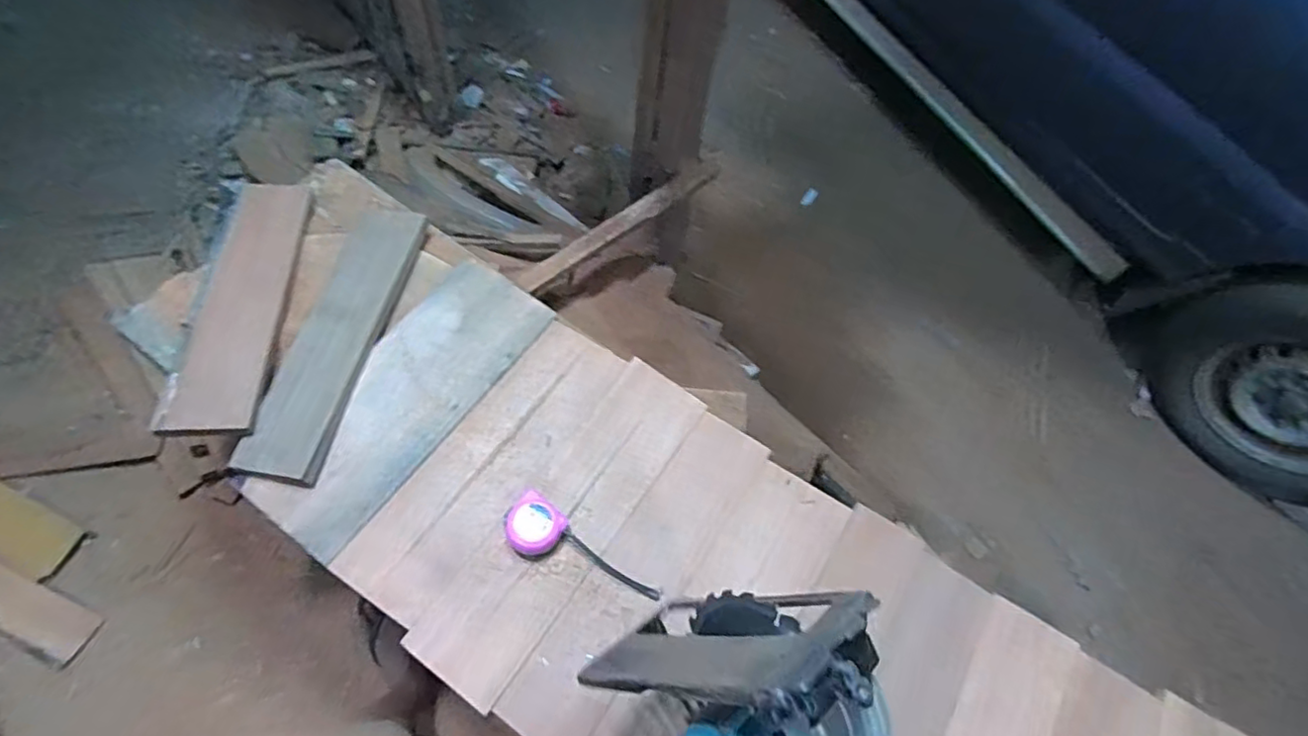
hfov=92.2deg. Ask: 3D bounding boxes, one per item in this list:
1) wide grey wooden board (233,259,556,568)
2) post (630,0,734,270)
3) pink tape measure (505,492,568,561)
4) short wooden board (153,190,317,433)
[{"bbox_3d":[-0.335,0.033,0.859,0.169,0.015,0.436,31,64,12],"label":"wide grey wooden board"},{"bbox_3d":[0.034,-0.474,1.197,0.098,0.642,0.147,-29,70,-17],"label":"post"},{"bbox_3d":[-0.145,0.194,0.760,0.064,0.045,0.063,37,67,12],"label":"pink tape measure"},{"bbox_3d":[-0.581,-0.107,0.897,0.106,0.020,0.437,3,56,-17],"label":"short wooden board"}]

